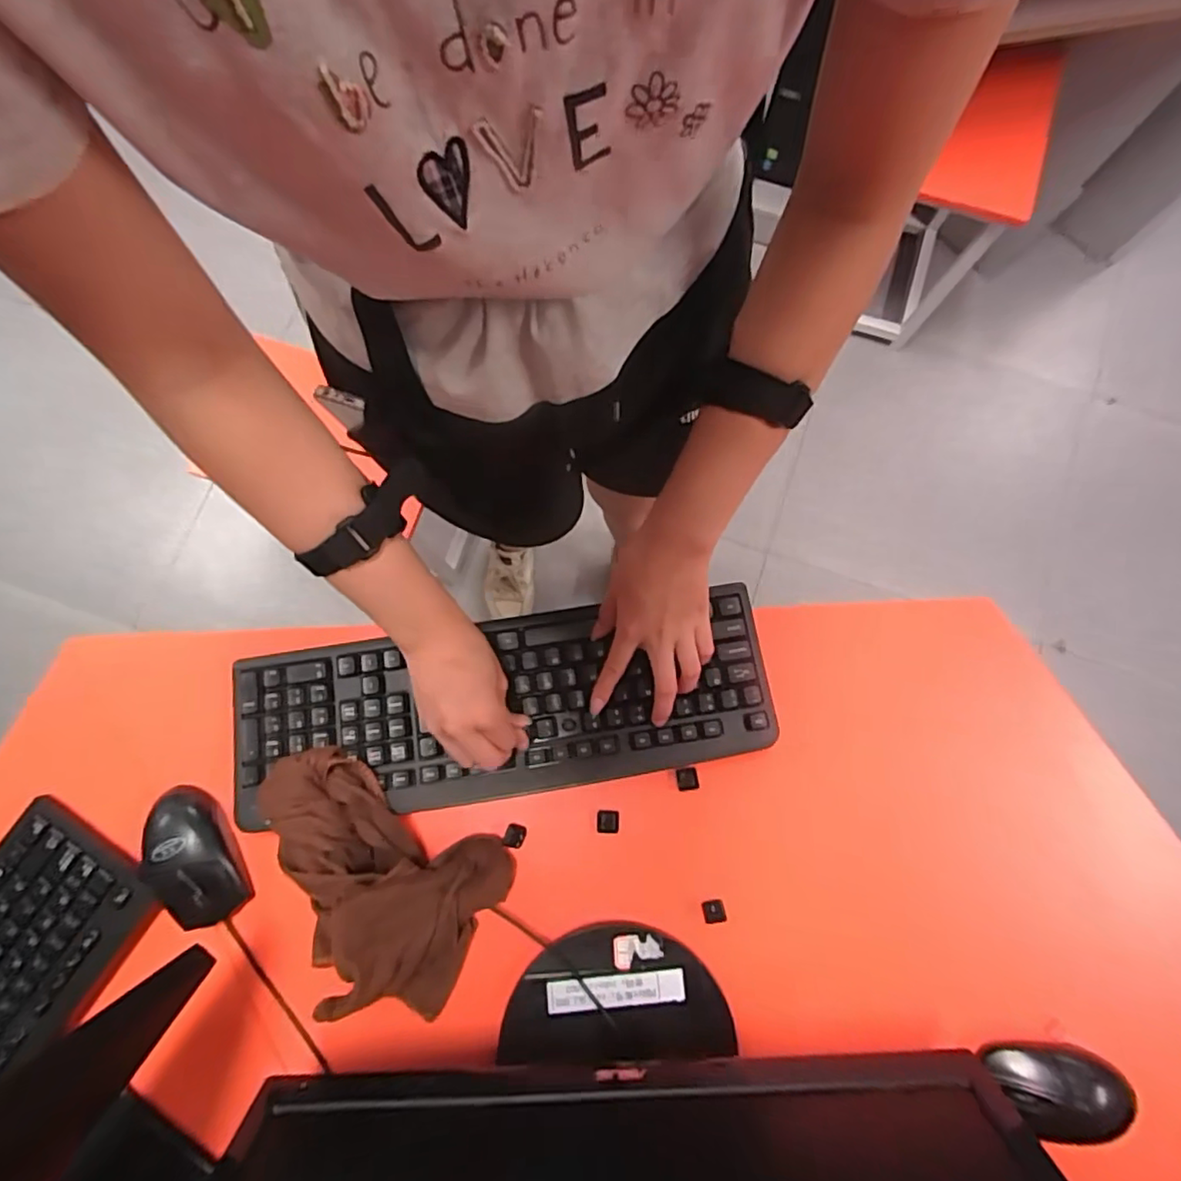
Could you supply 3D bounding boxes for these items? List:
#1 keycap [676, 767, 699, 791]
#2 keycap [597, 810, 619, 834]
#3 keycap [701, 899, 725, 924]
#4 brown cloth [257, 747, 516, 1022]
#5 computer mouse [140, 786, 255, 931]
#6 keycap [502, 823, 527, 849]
[{"bbox_3d":[0.080,0.156,0.502,0.017,0.005,0.018,-7,79,-1],"label":"keycap"},{"bbox_3d":[0.014,0.189,0.497,0.017,0.004,0.018,1,79,0],"label":"keycap"},{"bbox_3d":[0.098,0.254,0.481,0.017,0.004,0.016,-7,79,-1],"label":"keycap"},{"bbox_3d":[-0.170,0.215,0.447,0.195,0.088,0.135,30,81,6],"label":"brown cloth"},{"bbox_3d":[-0.318,0.210,0.478,0.061,0.031,0.106,-23,80,-4],"label":"computer mouse"},{"bbox_3d":[-0.061,0.198,0.492,0.016,0.006,0.018,20,80,4],"label":"keycap"}]

